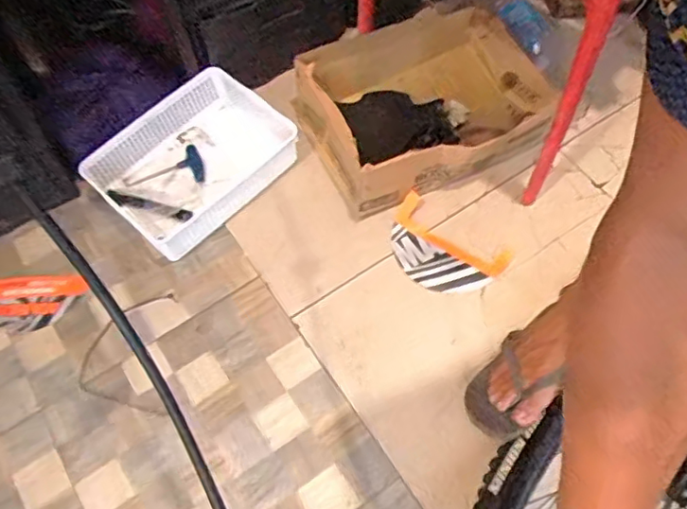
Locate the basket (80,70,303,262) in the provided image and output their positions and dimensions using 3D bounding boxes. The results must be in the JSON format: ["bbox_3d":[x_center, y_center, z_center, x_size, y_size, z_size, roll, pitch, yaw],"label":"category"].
[{"bbox_3d":[-0.266,-0.180,1.123,0.252,0.096,0.346,38,69,21],"label":"basket"}]

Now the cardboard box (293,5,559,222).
[{"bbox_3d":[0.152,-0.300,1.149,0.466,0.130,0.376,-26,63,-11],"label":"cardboard box"}]

